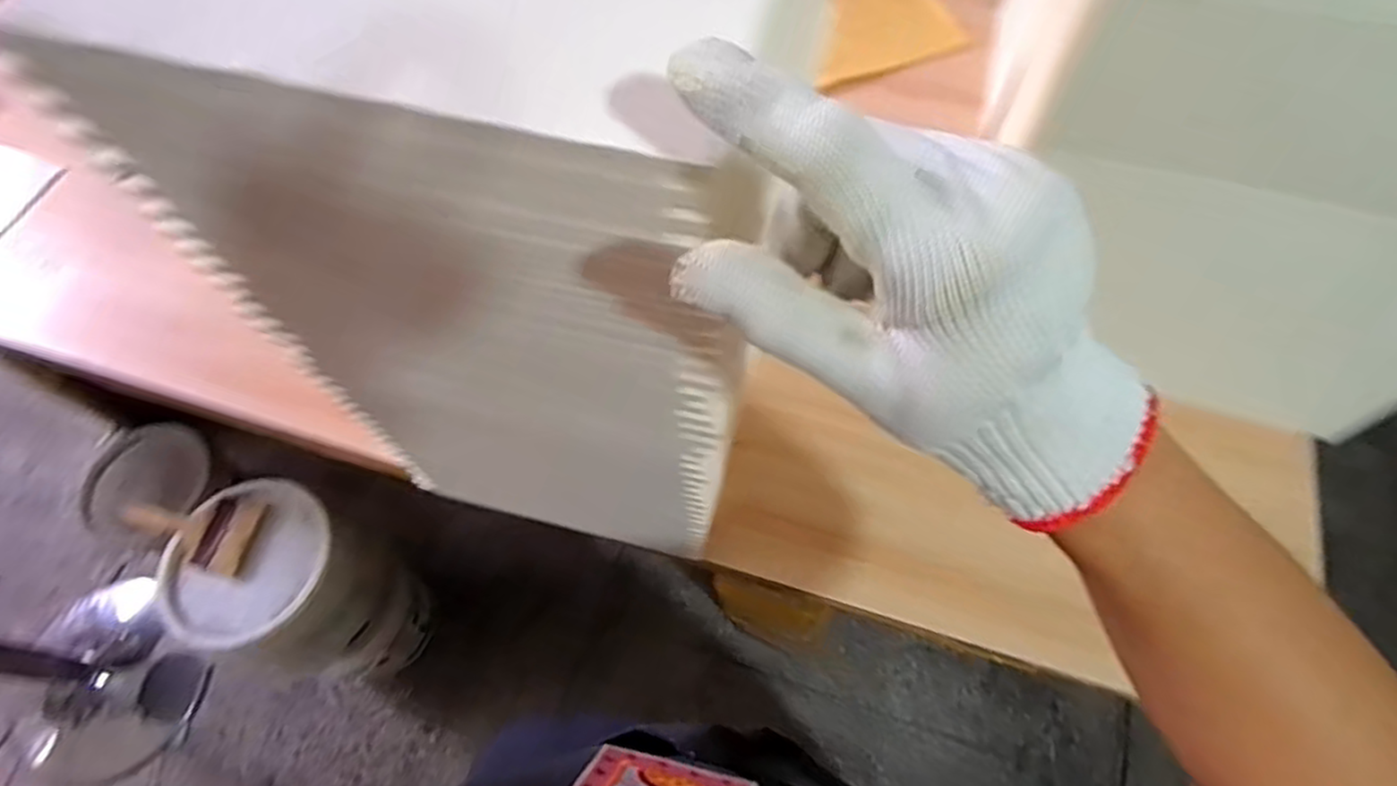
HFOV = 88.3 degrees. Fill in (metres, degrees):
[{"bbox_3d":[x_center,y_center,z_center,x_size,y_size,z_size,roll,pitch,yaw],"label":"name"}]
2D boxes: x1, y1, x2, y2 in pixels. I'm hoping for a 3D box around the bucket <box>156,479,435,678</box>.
[{"bbox_3d":[-0.647,0.354,1.250,0.240,0.489,0.229,-1,62,1],"label":"bucket"}]

